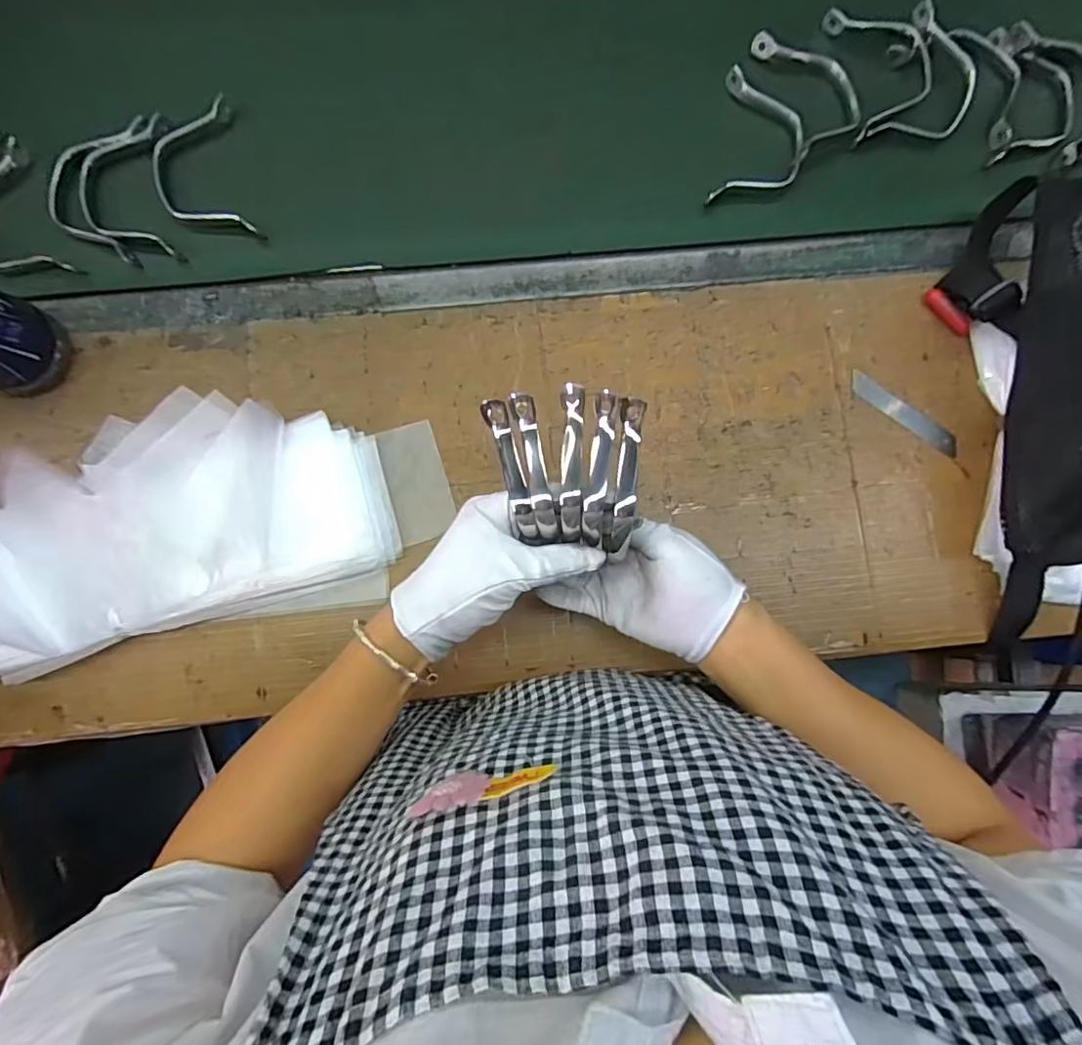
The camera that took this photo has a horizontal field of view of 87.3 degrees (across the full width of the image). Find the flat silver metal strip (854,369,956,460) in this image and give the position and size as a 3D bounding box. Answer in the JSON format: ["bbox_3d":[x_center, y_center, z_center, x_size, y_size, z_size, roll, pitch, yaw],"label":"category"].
[{"bbox_3d":[0.303,-0.090,0.472,0.103,0.005,0.021,35,80,3],"label":"flat silver metal strip"}]

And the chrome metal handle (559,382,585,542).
[{"bbox_3d":[0.019,-0.038,0.344,0.014,0.016,0.096,1,86,-1],"label":"chrome metal handle"}]

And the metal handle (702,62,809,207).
[{"bbox_3d":[0.191,-0.333,0.495,0.075,0.013,0.135,11,82,0],"label":"metal handle"}]

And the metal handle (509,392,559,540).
[{"bbox_3d":[-0.004,-0.035,0.346,0.013,0.016,0.091,-11,84,-3],"label":"metal handle"}]

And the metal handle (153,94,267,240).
[{"bbox_3d":[-0.286,-0.293,0.475,0.071,0.013,0.132,-17,83,-4],"label":"metal handle"}]

